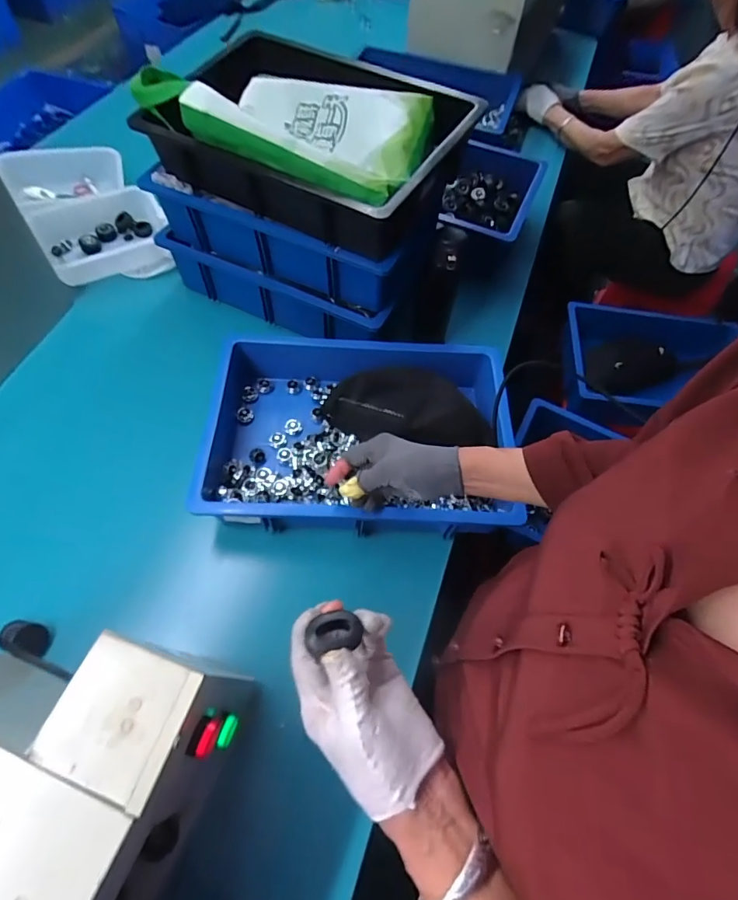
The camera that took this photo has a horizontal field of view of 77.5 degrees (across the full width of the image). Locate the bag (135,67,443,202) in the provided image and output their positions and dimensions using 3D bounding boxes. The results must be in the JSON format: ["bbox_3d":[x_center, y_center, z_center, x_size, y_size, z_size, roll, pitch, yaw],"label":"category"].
[{"bbox_3d":[-0.120,-0.488,0.655,0.415,0.073,0.238,22,61,8],"label":"bag"}]

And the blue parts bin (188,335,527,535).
[{"bbox_3d":[-0.014,-0.021,0.717,0.448,0.097,0.301,2,60,-3],"label":"blue parts bin"}]

